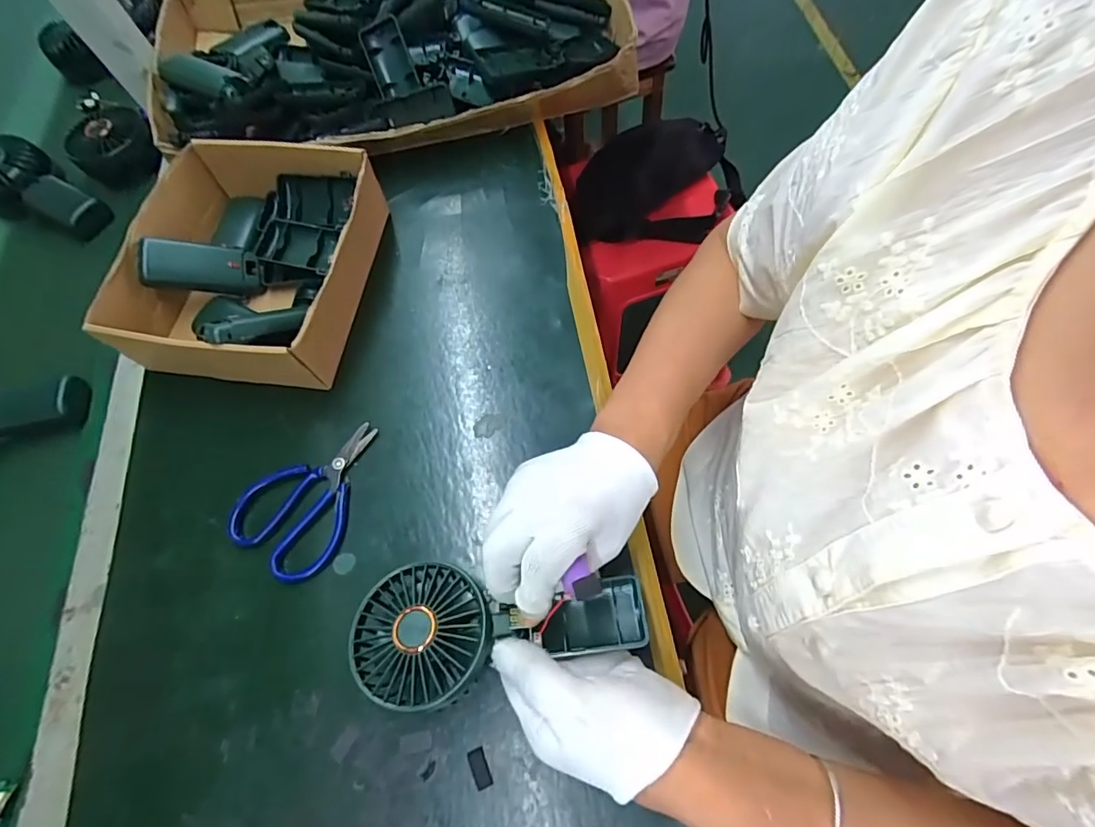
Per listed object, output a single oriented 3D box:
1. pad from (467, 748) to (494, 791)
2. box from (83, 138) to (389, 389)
[{"bbox_3d":[-0.043,0.227,0.319,0.011,0.004,0.023,-24,67,-7],"label":"pad"},{"bbox_3d":[-0.256,-0.134,0.447,0.188,0.076,0.208,6,67,6],"label":"box"}]

